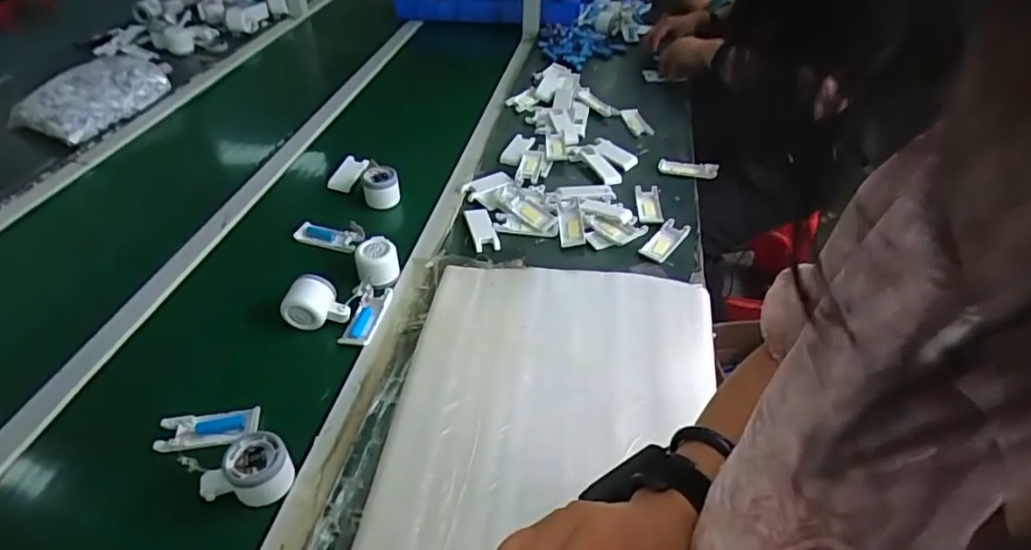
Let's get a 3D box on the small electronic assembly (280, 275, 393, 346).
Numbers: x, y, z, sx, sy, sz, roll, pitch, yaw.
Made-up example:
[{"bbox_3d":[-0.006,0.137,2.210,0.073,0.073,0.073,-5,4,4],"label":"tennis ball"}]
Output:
[{"bbox_3d":[-0.239,0.032,0.758,0.119,0.052,0.097,7,42,5],"label":"small electronic assembly"}]

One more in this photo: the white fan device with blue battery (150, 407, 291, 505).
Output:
[{"bbox_3d":[-0.309,0.177,0.606,0.164,0.049,0.090,27,48,25],"label":"white fan device with blue battery"}]

